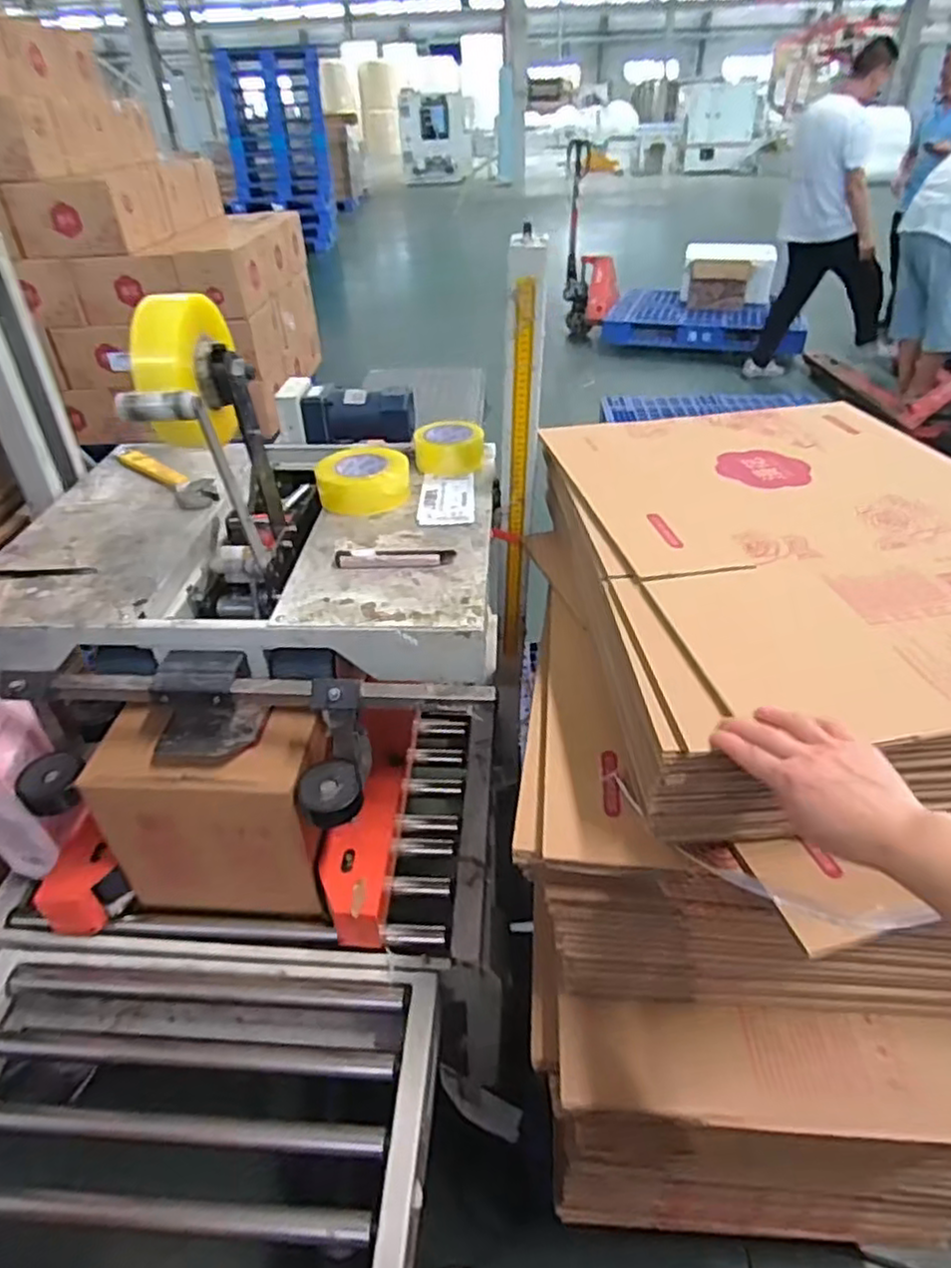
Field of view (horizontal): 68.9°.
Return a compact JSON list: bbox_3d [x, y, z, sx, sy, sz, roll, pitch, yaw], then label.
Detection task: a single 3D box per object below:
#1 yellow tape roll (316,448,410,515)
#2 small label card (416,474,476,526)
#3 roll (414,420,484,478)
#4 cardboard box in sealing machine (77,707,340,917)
[{"bbox_3d":[-0.172,-0.237,1.060,0.143,0.058,0.119,-3,38,-1],"label":"yellow tape roll"},{"bbox_3d":[-0.042,-0.206,1.051,0.083,0.008,0.147,-1,38,1],"label":"small label card"},{"bbox_3d":[-0.042,-0.308,1.142,0.112,0.053,0.112,-1,38,1],"label":"roll"},{"bbox_3d":[-0.329,0.233,0.912,0.260,0.258,0.135,2,38,6],"label":"cardboard box in sealing machine"}]

